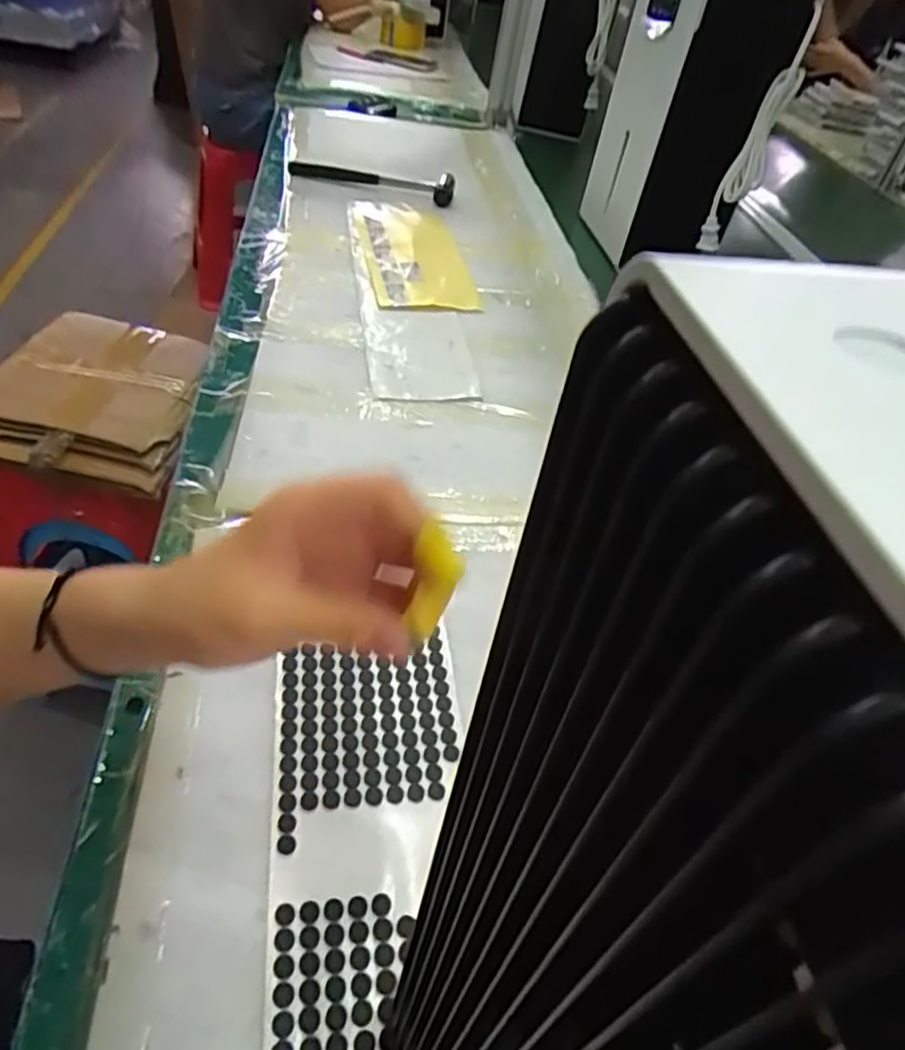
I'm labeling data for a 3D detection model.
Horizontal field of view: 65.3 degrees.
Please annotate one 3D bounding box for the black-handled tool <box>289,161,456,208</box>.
[{"bbox_3d":[-0.123,-0.517,1.059,0.249,0.030,0.050,12,44,9],"label":"black-handled tool"}]

